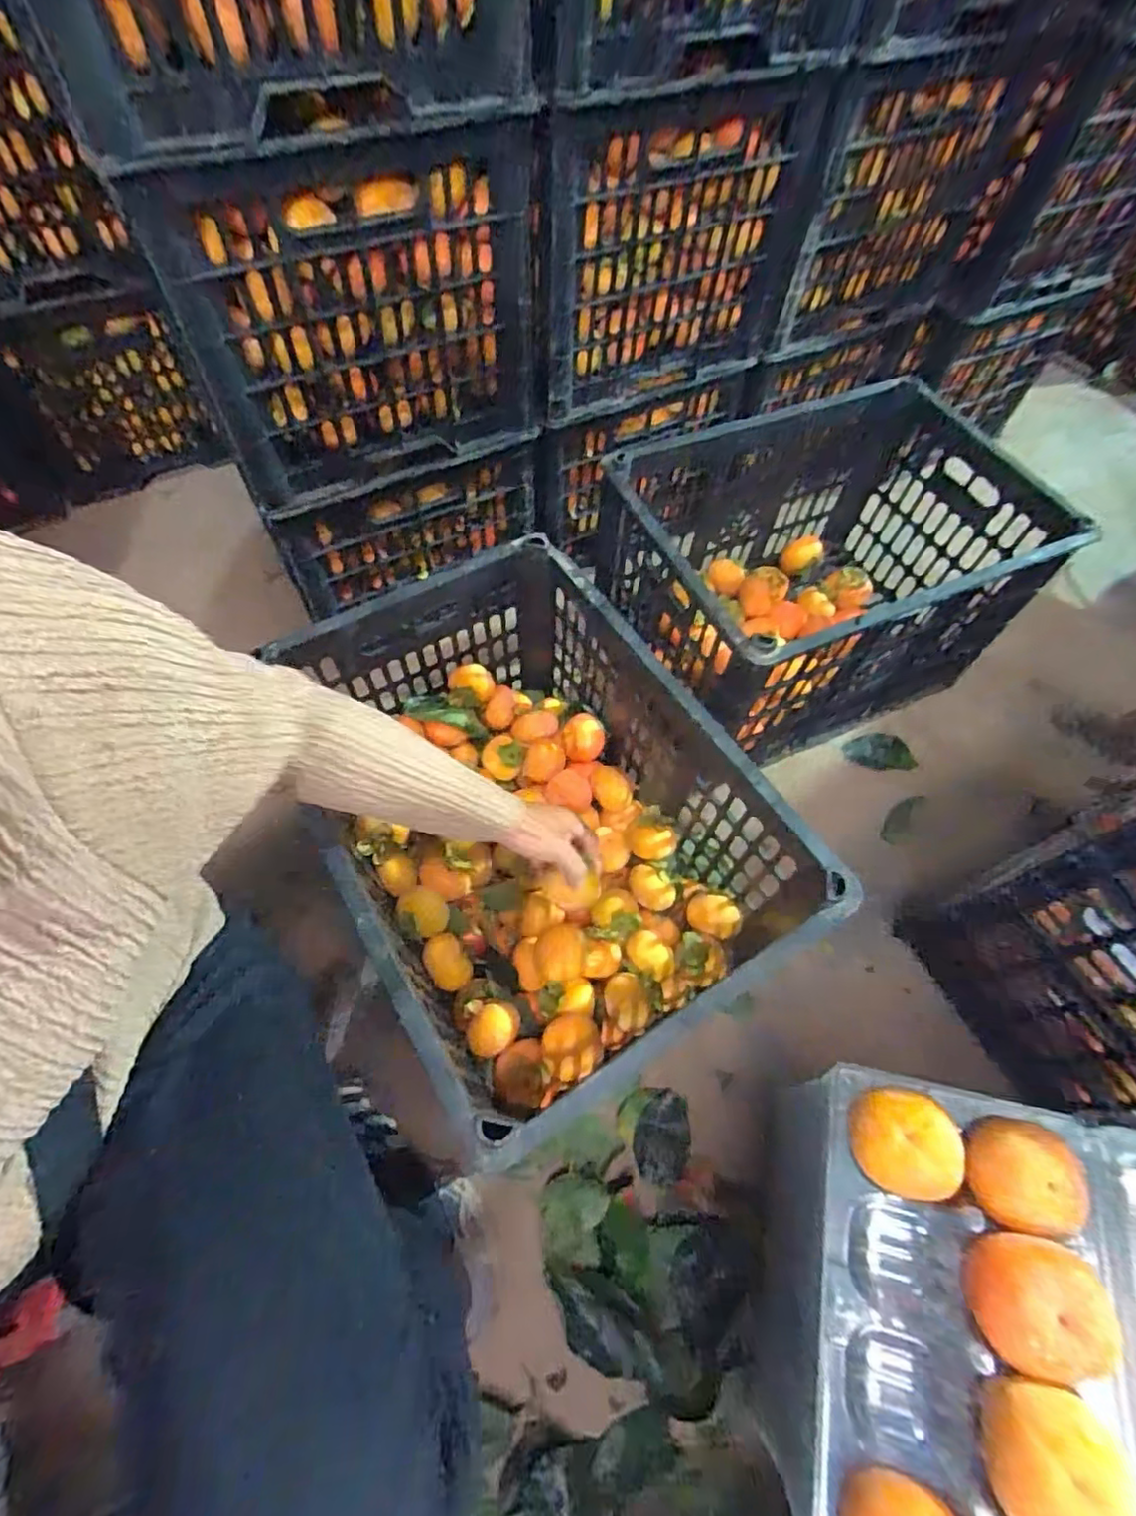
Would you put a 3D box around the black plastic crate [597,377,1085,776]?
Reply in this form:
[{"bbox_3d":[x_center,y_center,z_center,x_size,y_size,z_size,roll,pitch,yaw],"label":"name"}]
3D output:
[{"bbox_3d":[0.330,-0.253,0.870,0.515,0.301,0.399,-18,62,-12],"label":"black plastic crate"}]

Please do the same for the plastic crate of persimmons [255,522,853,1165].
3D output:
[{"bbox_3d":[-0.047,0.060,0.624,0.340,0.248,0.485,-29,65,-18],"label":"plastic crate of persimmons"}]

